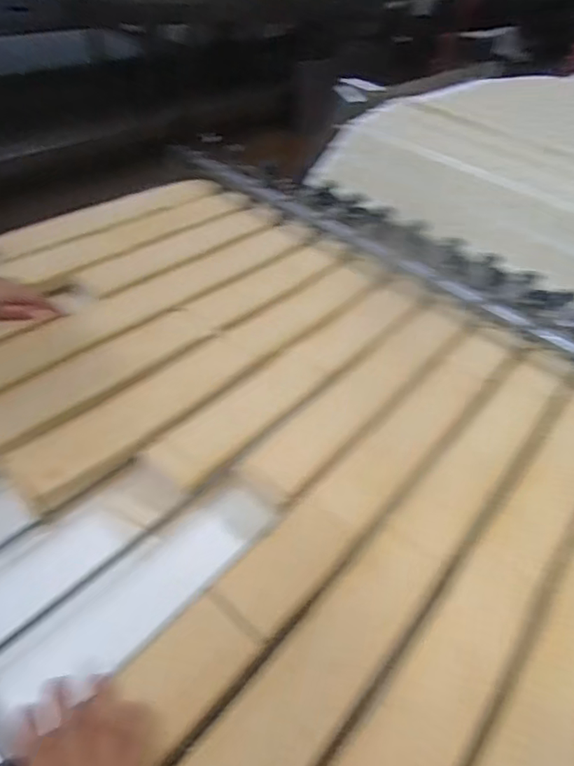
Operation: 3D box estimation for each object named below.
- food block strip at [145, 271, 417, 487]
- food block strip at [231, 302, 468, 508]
[{"bbox_3d":[0.037,-0.033,0.779,0.075,0.014,0.541,33,50,25],"label":"food block strip"},{"bbox_3d":[0.115,0.006,0.748,0.078,0.016,0.465,34,50,25],"label":"food block strip"}]

